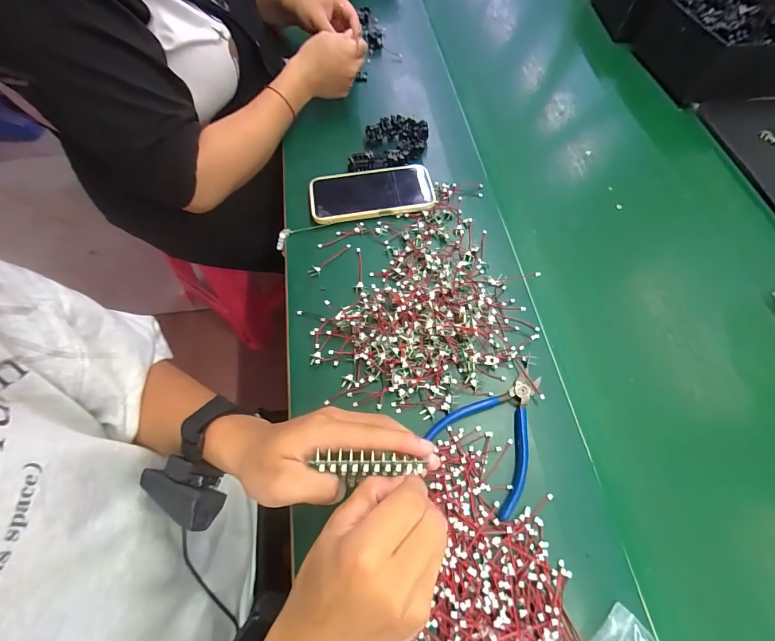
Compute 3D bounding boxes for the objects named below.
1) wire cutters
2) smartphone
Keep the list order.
[{"bbox_3d":[0.117,0.109,0.365,0.124,0.008,0.099,-40,69,-18],"label":"wire cutters"},{"bbox_3d":[-0.022,-0.179,0.506,0.167,0.012,0.083,-8,63,-4],"label":"smartphone"}]

